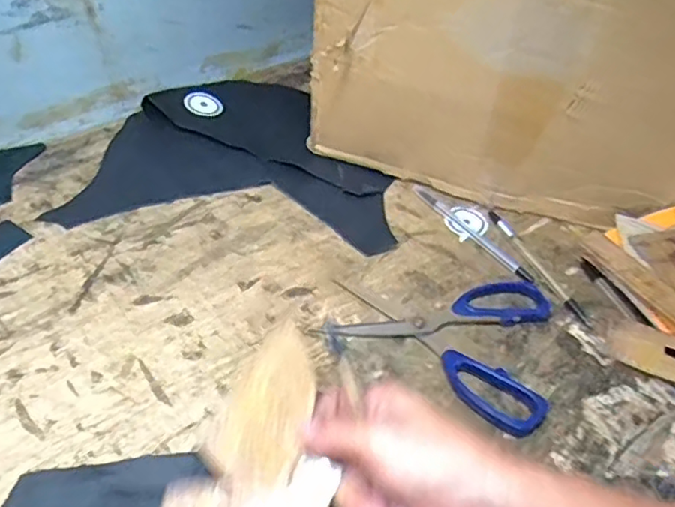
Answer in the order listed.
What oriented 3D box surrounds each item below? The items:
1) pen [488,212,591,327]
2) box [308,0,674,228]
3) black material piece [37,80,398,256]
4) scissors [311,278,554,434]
[{"bbox_3d":[0.173,0.008,0.526,0.011,0.008,0.139,-15,48,-19],"label":"pen"},{"bbox_3d":[0.195,-0.239,0.613,0.361,0.248,0.388,14,45,8],"label":"box"},{"bbox_3d":[-0.098,-0.109,0.610,0.299,0.021,0.253,4,45,-2],"label":"black material piece"},{"bbox_3d":[0.084,0.052,0.468,0.174,0.011,0.131,22,47,16],"label":"scissors"}]

